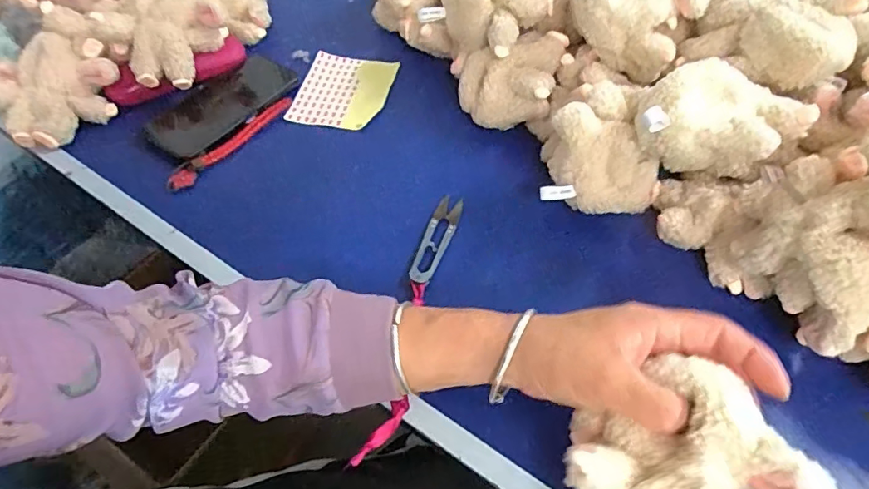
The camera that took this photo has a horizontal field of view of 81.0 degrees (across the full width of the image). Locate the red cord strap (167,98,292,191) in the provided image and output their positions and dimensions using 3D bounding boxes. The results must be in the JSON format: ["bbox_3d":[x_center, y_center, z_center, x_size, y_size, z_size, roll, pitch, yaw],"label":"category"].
[{"bbox_3d":[-0.208,-0.105,0.527,0.018,0.017,0.153,36,63,24],"label":"red cord strap"}]

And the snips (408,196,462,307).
[{"bbox_3d":[-0.001,0.000,0.445,0.024,0.010,0.115,17,56,13],"label":"snips"}]

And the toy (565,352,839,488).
[{"bbox_3d":[0.128,0.123,0.266,0.111,0.059,0.115,-27,59,9],"label":"toy"}]

